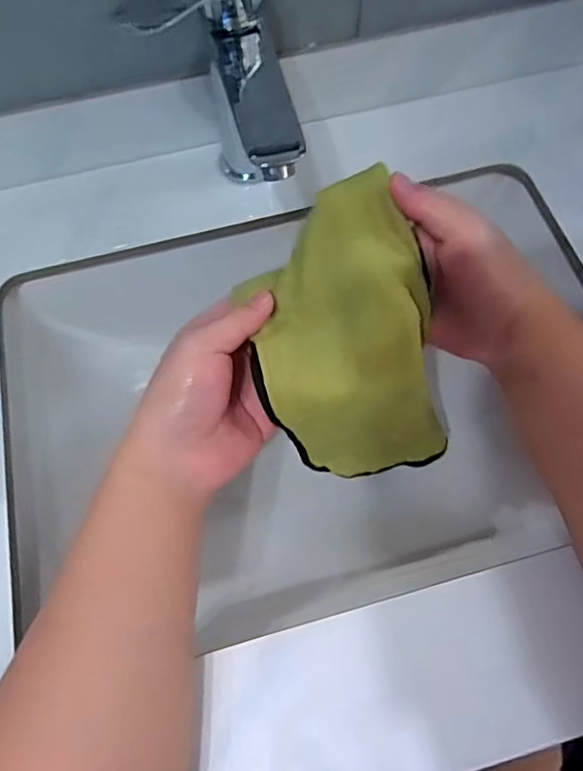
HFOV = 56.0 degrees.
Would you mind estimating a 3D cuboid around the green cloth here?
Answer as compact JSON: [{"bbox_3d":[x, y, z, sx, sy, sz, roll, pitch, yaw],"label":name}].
[{"bbox_3d":[0.035,-0.026,0.384,0.119,0.158,0.144,-16,66,-4],"label":"green cloth"}]

